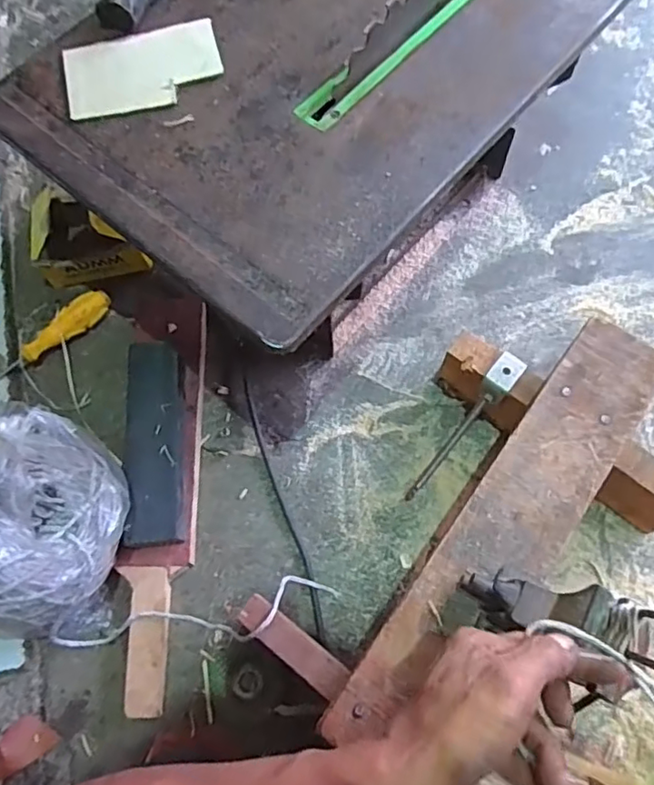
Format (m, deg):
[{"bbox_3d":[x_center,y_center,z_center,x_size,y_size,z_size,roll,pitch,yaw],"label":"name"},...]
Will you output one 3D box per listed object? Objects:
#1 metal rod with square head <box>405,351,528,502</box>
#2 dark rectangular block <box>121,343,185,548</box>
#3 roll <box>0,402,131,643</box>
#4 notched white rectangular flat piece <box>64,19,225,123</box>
[{"bbox_3d":[0.128,0.037,0.569,0.026,0.018,0.171,39,110,15],"label":"metal rod with square head"},{"bbox_3d":[-0.168,0.044,0.577,0.053,0.024,0.198,-6,70,0],"label":"dark rectangular block"},{"bbox_3d":[-0.253,0.113,0.499,0.146,0.199,0.170,6,70,5],"label":"roll"},{"bbox_3d":[-0.145,-0.257,0.471,0.121,0.007,0.078,-14,69,-3],"label":"notched white rectangular flat piece"}]

